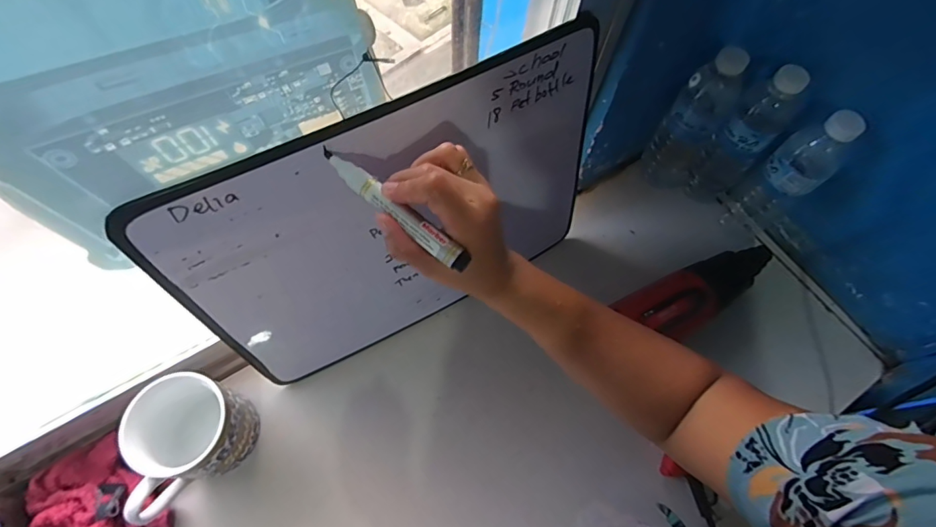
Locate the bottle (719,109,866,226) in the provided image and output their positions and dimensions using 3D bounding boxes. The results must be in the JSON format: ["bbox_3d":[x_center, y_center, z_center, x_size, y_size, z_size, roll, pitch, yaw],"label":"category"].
[{"bbox_3d":[0.370,-0.101,0.556,0.058,0.205,0.066,-37,73,-17],"label":"bottle"}]

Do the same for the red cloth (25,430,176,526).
[{"bbox_3d":[-0.364,0.248,0.464,0.116,0.033,0.141,-21,69,-11],"label":"red cloth"}]

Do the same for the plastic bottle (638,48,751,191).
[{"bbox_3d":[0.286,-0.177,0.592,0.071,0.205,0.058,35,69,12],"label":"plastic bottle"}]

